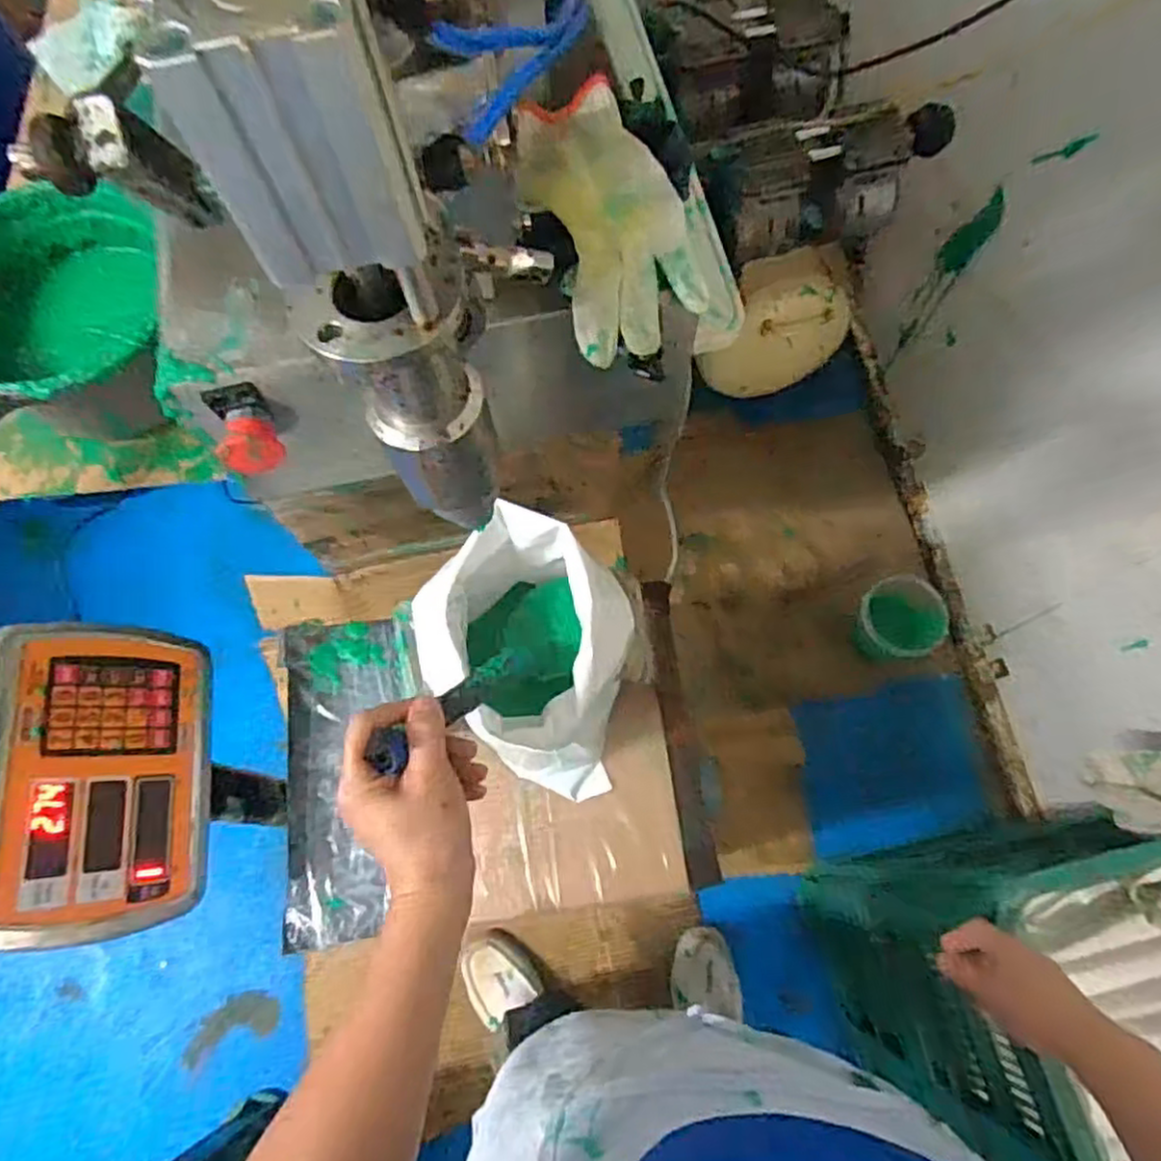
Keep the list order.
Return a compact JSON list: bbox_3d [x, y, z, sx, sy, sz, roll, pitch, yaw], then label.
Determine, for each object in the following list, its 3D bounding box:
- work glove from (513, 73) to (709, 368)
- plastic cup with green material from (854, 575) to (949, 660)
[{"bbox_3d":[0.013,-0.220,0.438,0.092,0.068,0.153,-24,71,-8],"label":"work glove"},{"bbox_3d":[0.538,0.071,1.224,0.140,0.125,0.138,0,69,0],"label":"plastic cup with green material"}]

